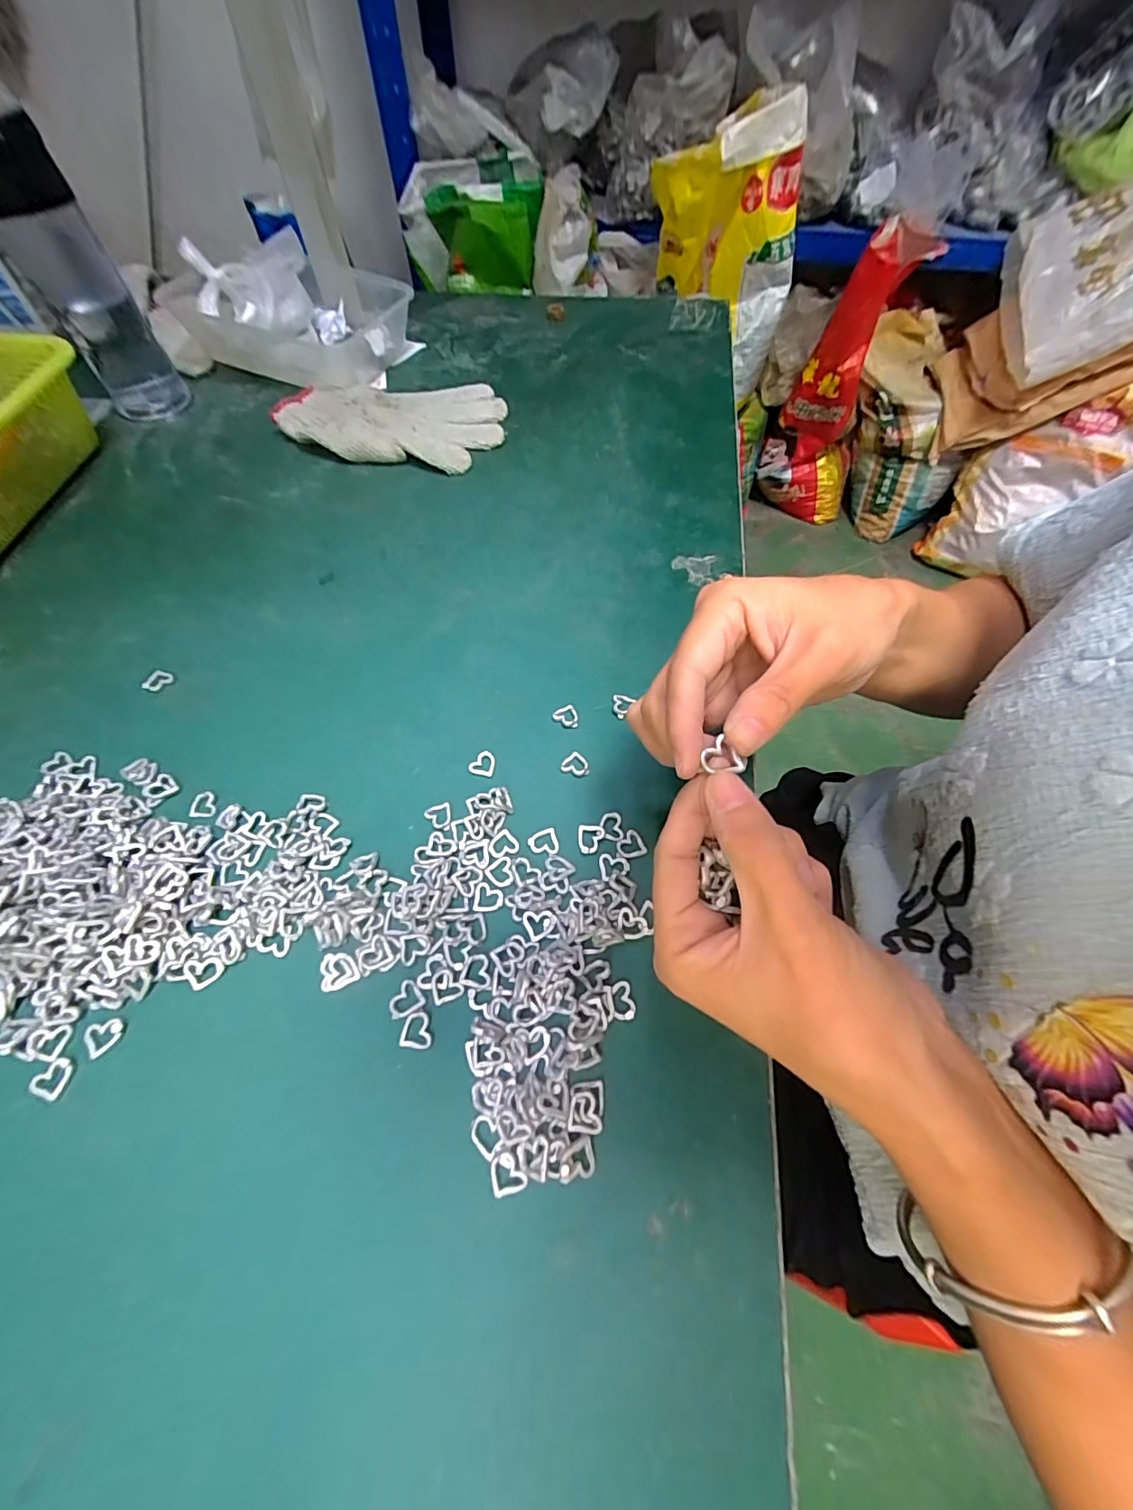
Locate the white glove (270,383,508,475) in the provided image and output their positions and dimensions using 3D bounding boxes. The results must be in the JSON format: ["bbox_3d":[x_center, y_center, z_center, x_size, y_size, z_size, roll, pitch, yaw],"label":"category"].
[{"bbox_3d":[-0.157,-0.320,0.466,0.200,0.022,0.136,11,61,7],"label":"white glove"}]

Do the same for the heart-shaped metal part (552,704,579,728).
[{"bbox_3d":[0.001,-0.025,0.309,0.017,0.004,0.014,28,64,16],"label":"heart-shaped metal part"}]

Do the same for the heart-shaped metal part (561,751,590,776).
[{"bbox_3d":[0.006,0.005,0.291,0.017,0.004,0.014,22,63,12],"label":"heart-shaped metal part"}]

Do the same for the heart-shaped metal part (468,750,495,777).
[{"bbox_3d":[-0.049,0.004,0.294,0.014,0.004,0.015,13,61,8],"label":"heart-shaped metal part"}]

